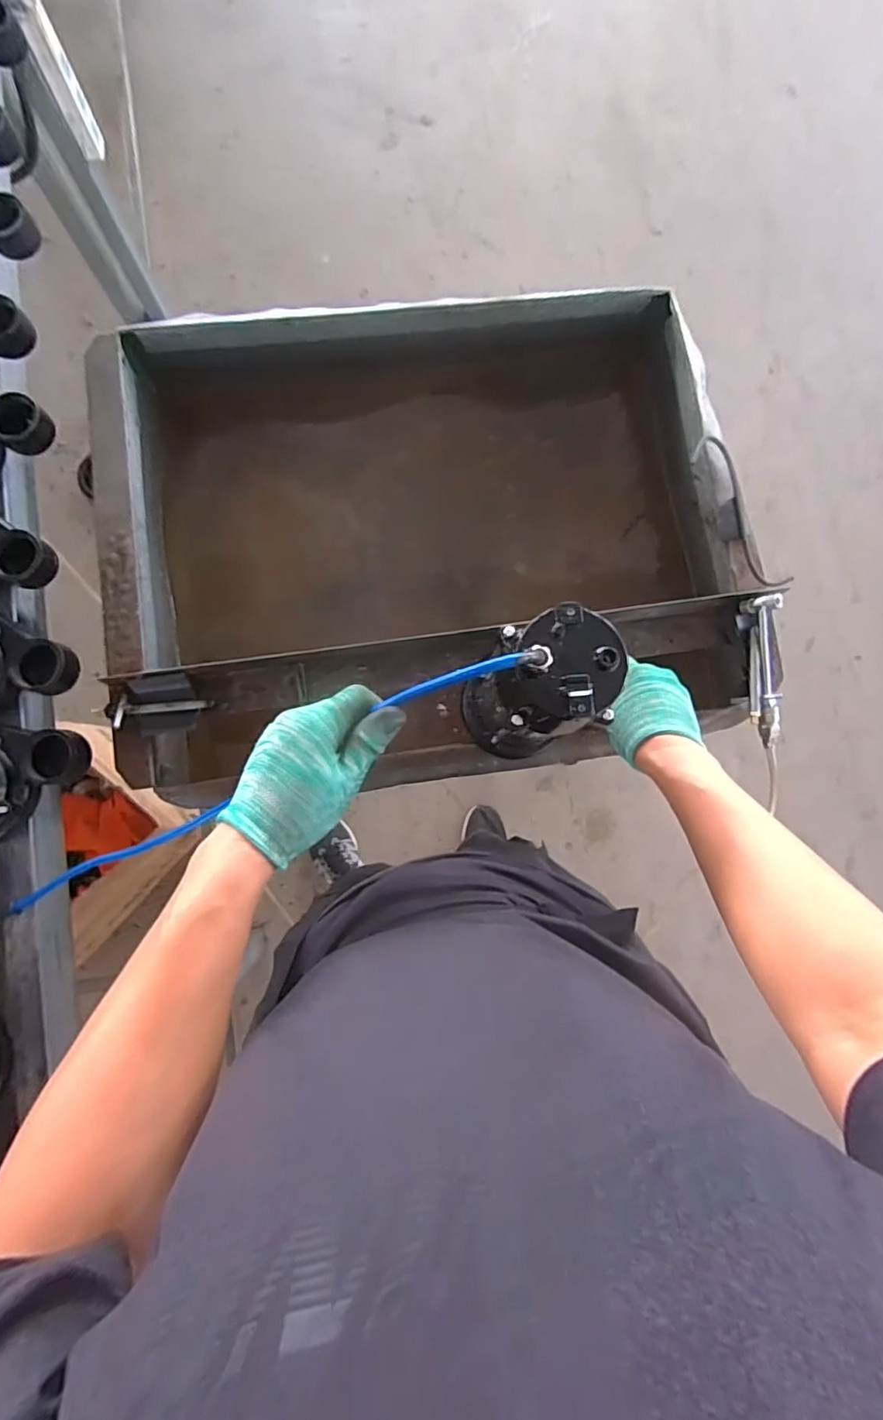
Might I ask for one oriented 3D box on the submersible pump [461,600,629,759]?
[{"bbox_3d":[0.075,-0.012,0.501,0.077,0.240,0.079,3,77,-13],"label":"submersible pump"}]

